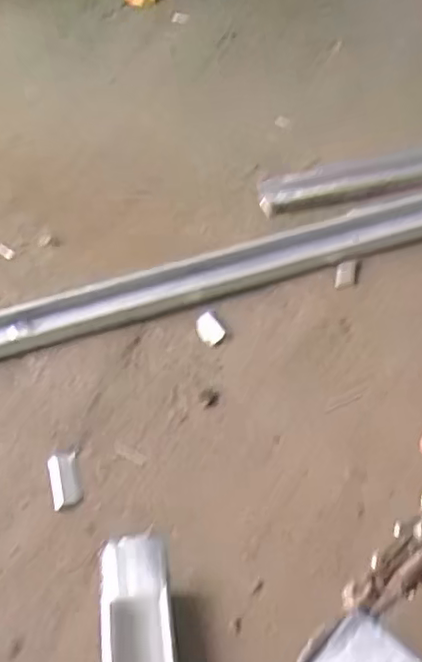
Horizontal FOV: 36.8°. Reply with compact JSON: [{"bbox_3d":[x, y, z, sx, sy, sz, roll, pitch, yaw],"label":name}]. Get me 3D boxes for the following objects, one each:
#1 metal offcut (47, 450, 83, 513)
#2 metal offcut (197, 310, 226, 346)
[{"bbox_3d":[-0.129,0.131,0.560,0.024,0.006,0.054,-15,48,-9],"label":"metal offcut"},{"bbox_3d":[-0.002,-0.002,0.663,0.023,0.009,0.041,-24,50,-17],"label":"metal offcut"}]

